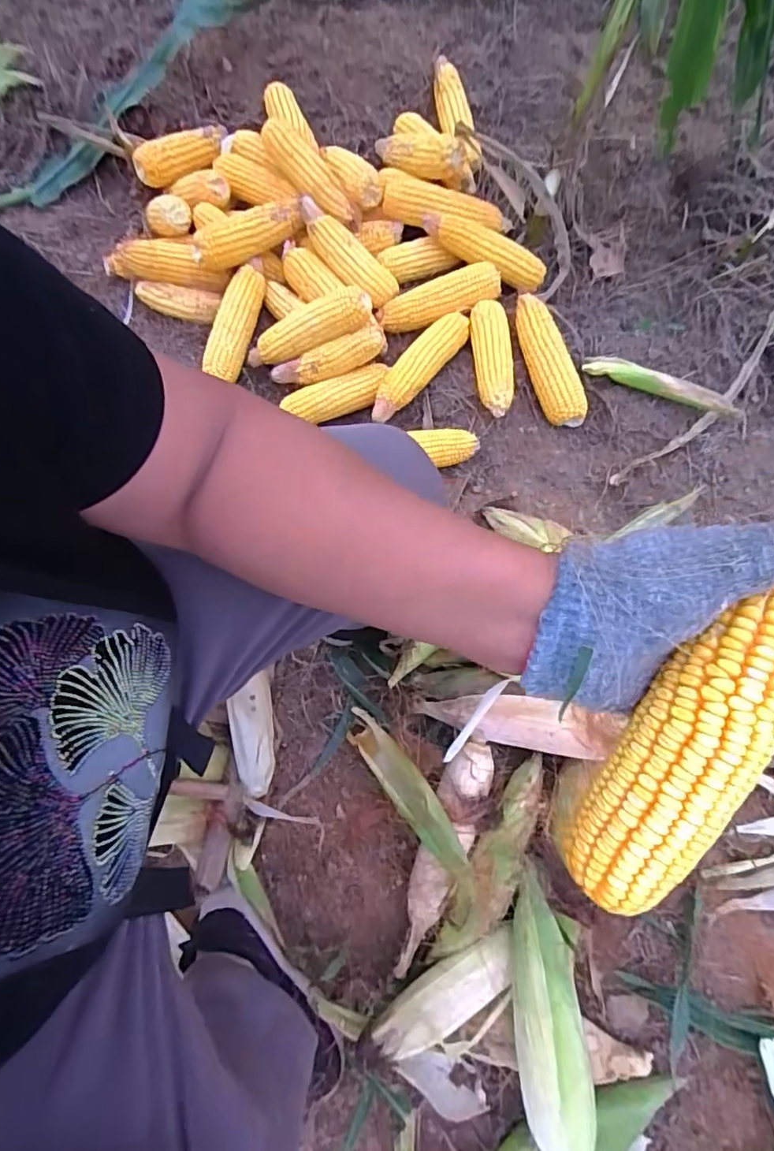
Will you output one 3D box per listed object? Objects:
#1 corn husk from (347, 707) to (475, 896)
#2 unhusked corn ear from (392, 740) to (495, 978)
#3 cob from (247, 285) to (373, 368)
[{"bbox_3d":[0.027,0.263,0.653,0.048,0.043,0.242,-36,57,-8],"label":"corn husk"},{"bbox_3d":[0.064,0.332,0.635,0.055,0.048,0.269,20,75,8],"label":"unhusked corn ear"},{"bbox_3d":[-0.120,-0.375,0.808,0.203,0.047,0.056,-16,72,20],"label":"cob"}]

